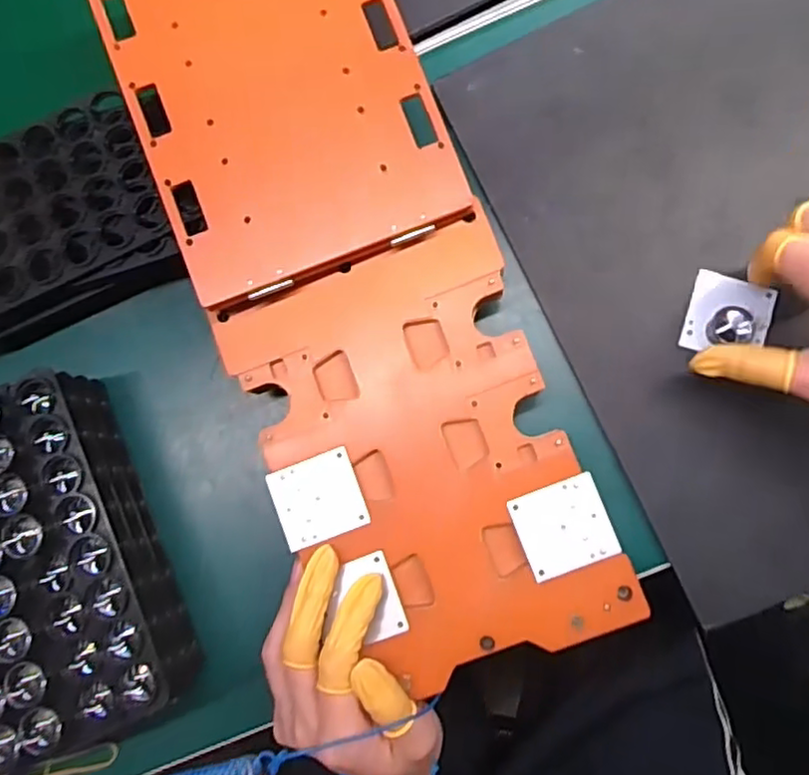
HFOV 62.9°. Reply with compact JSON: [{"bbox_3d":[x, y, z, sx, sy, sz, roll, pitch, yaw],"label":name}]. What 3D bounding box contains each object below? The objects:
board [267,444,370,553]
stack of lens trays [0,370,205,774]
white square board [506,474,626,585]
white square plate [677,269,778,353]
[{"bbox_3d":[-0.048,0.062,0.367,0.046,0.006,0.045,-20,82,4],"label":"board"},{"bbox_3d":[-0.199,0.098,0.372,0.096,0.067,0.195,-24,82,3],"label":"stack of lens trays"},{"bbox_3d":[0.085,0.074,0.351,0.047,0.004,0.045,-21,82,4],"label":"white square board"},{"bbox_3d":[0.185,-0.041,0.372,0.045,0.022,0.046,19,90,8],"label":"white square plate"}]

